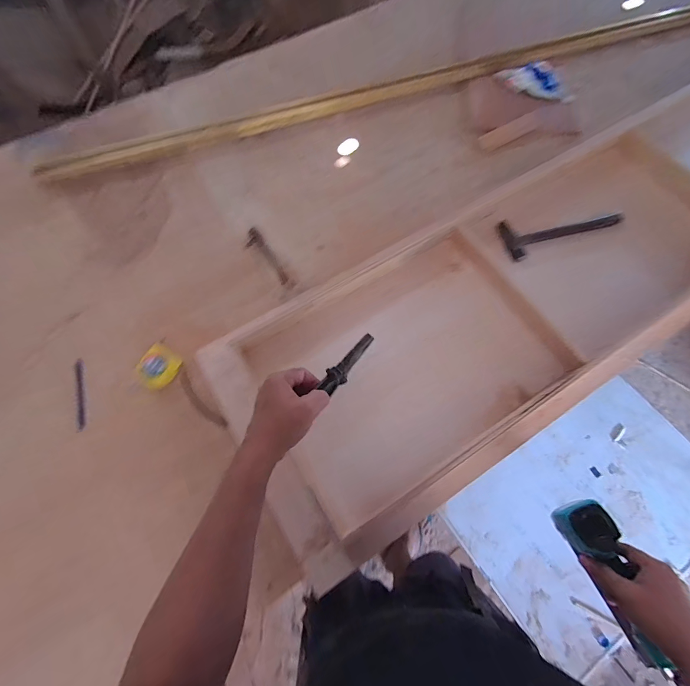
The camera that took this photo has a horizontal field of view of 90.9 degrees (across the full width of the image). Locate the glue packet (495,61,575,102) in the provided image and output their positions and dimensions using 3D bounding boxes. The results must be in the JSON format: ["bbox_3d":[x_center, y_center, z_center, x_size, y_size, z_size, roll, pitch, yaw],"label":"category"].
[{"bbox_3d":[0.483,-0.659,0.849,0.192,0.057,0.041,24,71,8],"label":"glue packet"}]

